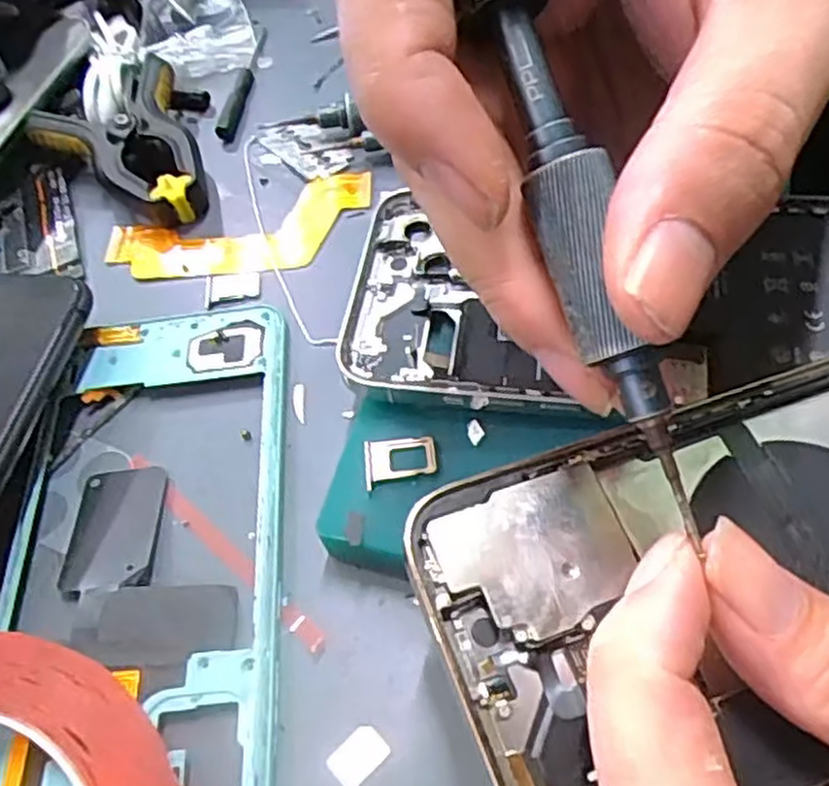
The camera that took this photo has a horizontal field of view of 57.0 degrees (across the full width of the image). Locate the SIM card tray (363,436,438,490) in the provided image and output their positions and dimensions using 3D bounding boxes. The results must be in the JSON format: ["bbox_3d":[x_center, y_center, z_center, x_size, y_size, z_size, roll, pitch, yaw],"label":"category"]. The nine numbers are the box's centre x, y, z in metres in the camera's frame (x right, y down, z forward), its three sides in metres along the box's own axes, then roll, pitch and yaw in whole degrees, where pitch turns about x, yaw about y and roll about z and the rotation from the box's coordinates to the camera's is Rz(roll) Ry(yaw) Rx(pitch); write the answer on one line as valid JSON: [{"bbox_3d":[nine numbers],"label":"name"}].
[{"bbox_3d":[-0.004,0.017,0.196,0.019,0.004,0.013,-9,54,3],"label":"SIM card tray"}]

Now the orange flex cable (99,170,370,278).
[{"bbox_3d":[-0.063,-0.059,0.275,0.097,0.008,0.037,-14,54,0],"label":"orange flex cable"}]

